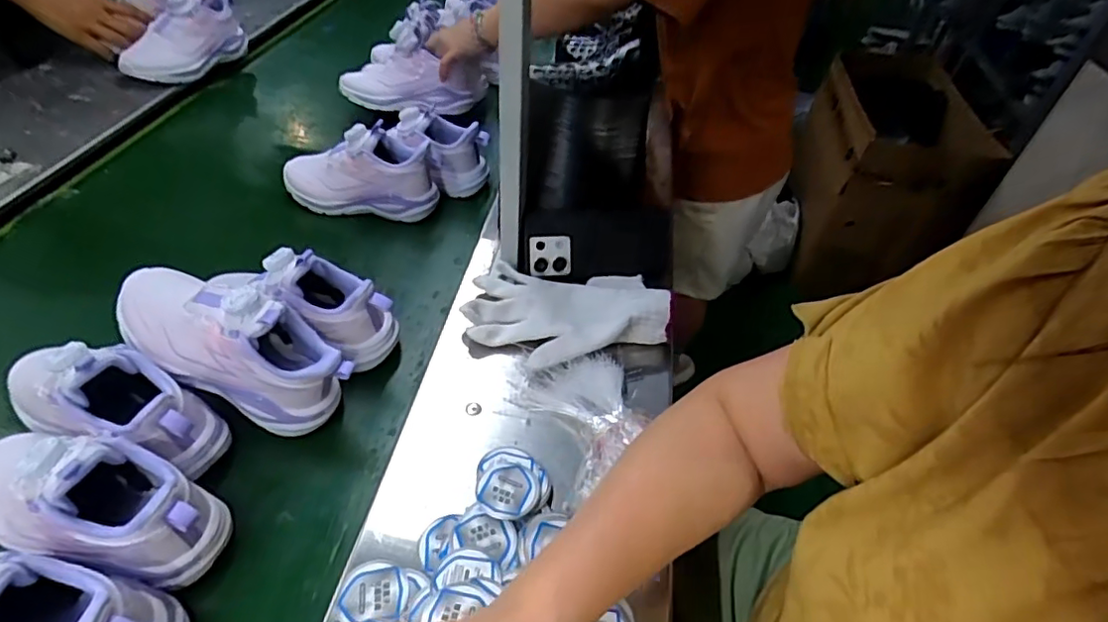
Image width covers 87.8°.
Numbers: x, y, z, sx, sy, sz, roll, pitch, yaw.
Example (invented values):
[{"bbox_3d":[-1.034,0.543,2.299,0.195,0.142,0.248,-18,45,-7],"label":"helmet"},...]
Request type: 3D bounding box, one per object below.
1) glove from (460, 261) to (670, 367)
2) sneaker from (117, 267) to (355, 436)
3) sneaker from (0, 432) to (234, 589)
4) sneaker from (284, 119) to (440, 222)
[{"bbox_3d":[0.013,-0.002,0.586,0.198,0.039,0.139,4,42,-2],"label":"glove"},{"bbox_3d":[-0.279,0.023,0.495,0.205,0.104,0.071,27,46,1],"label":"sneaker"},{"bbox_3d":[-0.344,0.131,0.416,0.204,0.110,0.084,14,44,7],"label":"sneaker"},{"bbox_3d":[-0.257,-0.186,0.757,0.207,0.104,0.073,4,44,-3],"label":"sneaker"}]

